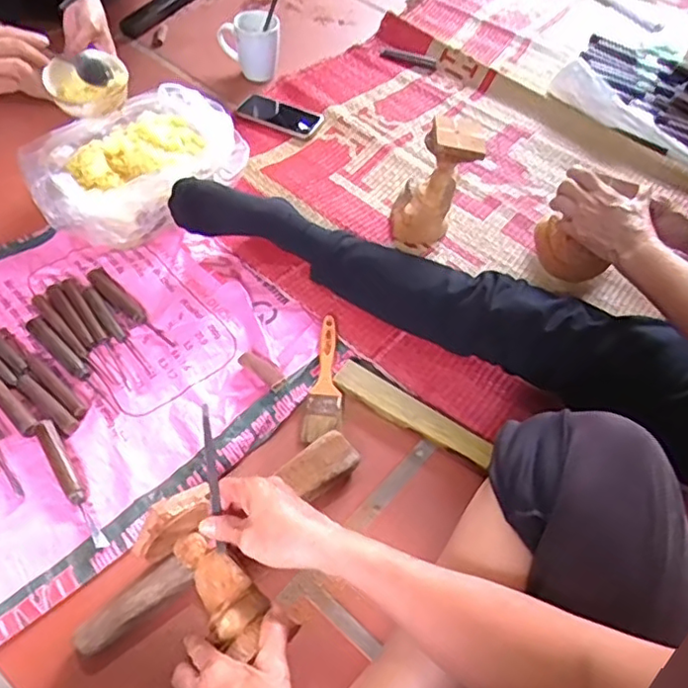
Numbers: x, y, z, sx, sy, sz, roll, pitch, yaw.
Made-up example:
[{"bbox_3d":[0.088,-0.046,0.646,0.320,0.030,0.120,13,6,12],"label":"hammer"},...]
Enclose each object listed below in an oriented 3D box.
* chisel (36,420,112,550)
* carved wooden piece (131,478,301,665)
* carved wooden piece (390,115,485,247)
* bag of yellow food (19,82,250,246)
[{"bbox_3d":[-0.302,0.153,0.680,0.020,0.018,0.165,-27,60,-23],"label":"chisel"},{"bbox_3d":[-0.117,0.220,0.576,0.080,0.076,0.174,-33,55,-26],"label":"carved wooden piece"},{"bbox_3d":[0.136,-0.240,0.929,0.109,0.168,0.097,9,53,2],"label":"carved wooden piece"},{"bbox_3d":[-0.306,-0.271,0.926,0.217,0.110,0.291,32,57,16],"label":"bag of yellow food"}]

